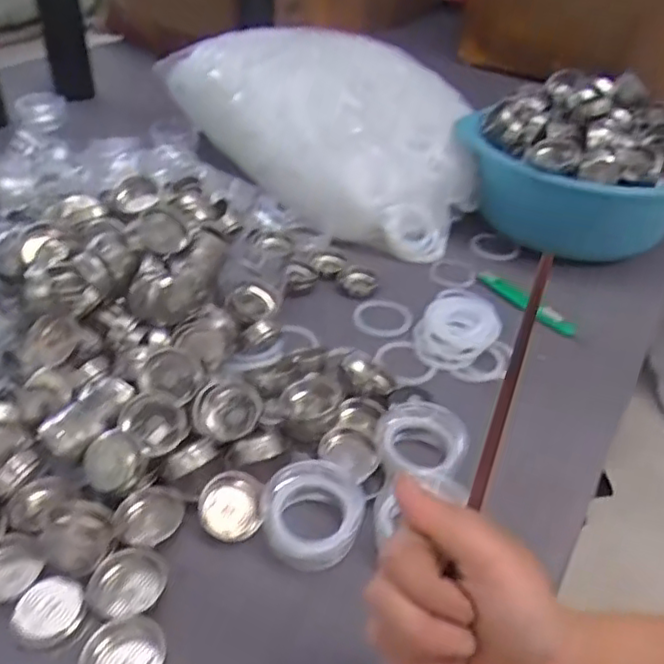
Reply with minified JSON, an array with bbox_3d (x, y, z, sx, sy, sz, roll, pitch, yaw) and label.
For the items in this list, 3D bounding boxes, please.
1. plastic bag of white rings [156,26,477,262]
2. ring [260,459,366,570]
[{"bbox_3d":[-0.011,-0.295,0.834,0.234,0.166,0.484,-29,49,-33],"label":"plastic bag of white rings"},{"bbox_3d":[-0.015,0.126,0.431,0.067,0.019,0.068,17,59,0],"label":"ring"}]

